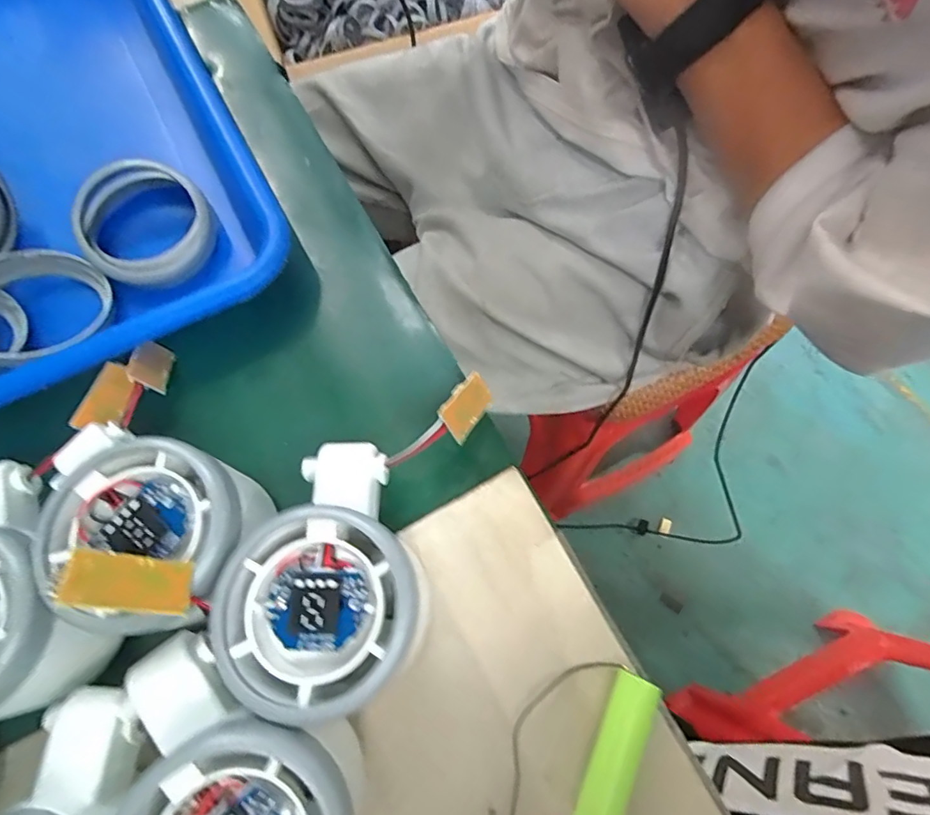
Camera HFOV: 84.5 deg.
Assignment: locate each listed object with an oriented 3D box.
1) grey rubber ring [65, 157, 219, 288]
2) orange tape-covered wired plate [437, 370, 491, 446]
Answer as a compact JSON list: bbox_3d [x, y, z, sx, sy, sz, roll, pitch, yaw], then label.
[{"bbox_3d":[-0.153,-0.089,0.244,0.065,0.020,0.058,41,77,15],"label":"grey rubber ring"},{"bbox_3d":[0.000,-0.001,0.204,0.015,0.004,0.029,51,51,-17],"label":"orange tape-covered wired plate"}]

